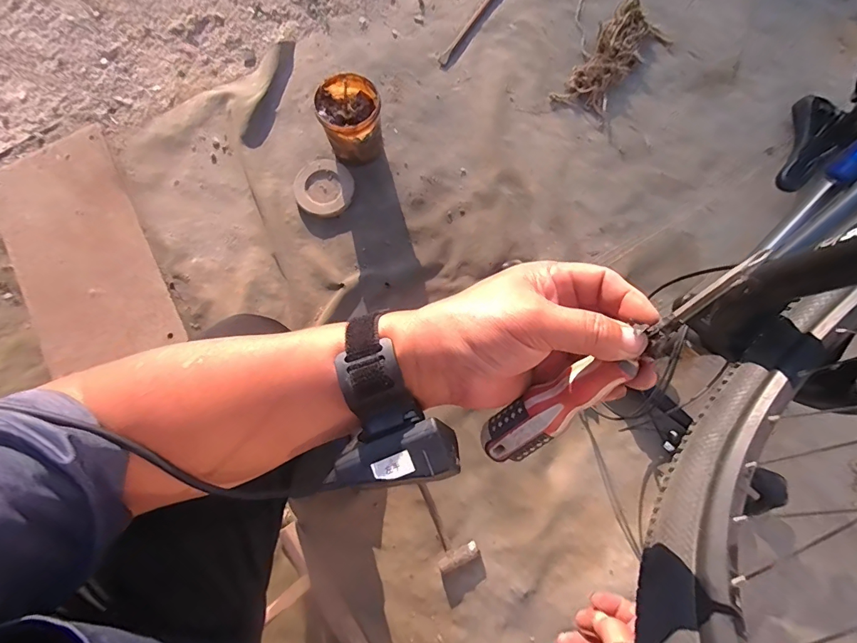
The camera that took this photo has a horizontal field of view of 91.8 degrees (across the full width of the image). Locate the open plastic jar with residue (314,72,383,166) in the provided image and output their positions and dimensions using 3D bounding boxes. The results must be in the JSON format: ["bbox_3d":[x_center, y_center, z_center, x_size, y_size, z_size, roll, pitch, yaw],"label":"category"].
[{"bbox_3d":[-0.152,-0.396,0.835,0.110,0.137,0.113,0,78,0],"label":"open plastic jar with residue"}]

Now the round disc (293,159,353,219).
[{"bbox_3d":[-0.218,-0.281,0.866,0.123,0.023,0.119,37,81,7],"label":"round disc"}]

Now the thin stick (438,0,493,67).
[{"bbox_3d":[0.106,-0.693,0.952,0.020,0.009,0.282,34,80,7],"label":"thin stick"}]

